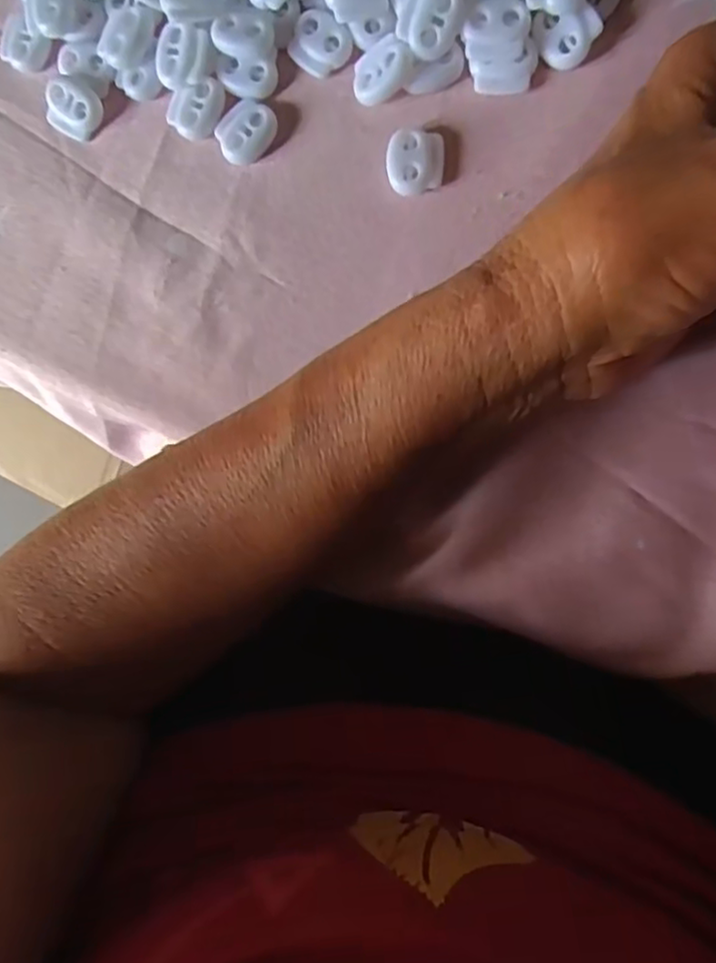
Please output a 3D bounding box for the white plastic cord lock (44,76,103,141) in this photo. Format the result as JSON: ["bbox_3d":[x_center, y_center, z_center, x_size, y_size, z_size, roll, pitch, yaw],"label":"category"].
[{"bbox_3d":[-0.105,-0.137,0.251,0.019,0.010,0.019,39,96,7],"label":"white plastic cord lock"}]

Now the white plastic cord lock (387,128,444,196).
[{"bbox_3d":[0.020,-0.109,0.233,0.018,0.006,0.022,3,91,10],"label":"white plastic cord lock"}]

